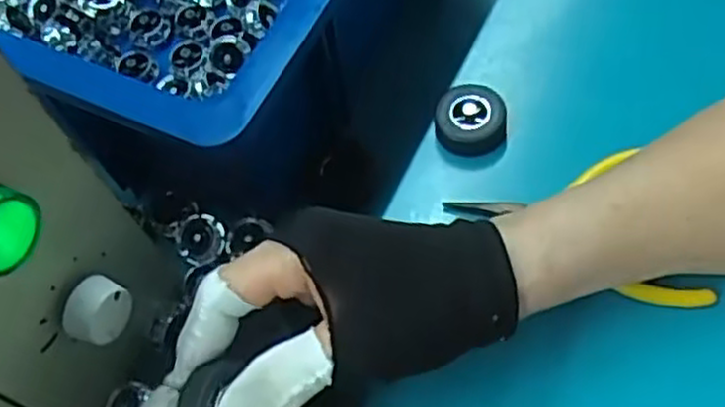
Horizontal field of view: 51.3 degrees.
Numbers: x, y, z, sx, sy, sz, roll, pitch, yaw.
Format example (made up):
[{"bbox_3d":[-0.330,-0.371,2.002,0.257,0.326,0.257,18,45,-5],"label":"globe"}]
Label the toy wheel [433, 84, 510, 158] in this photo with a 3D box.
[{"bbox_3d":[0.058,-0.045,0.400,0.037,0.016,0.035,-2,59,4],"label":"toy wheel"}]

